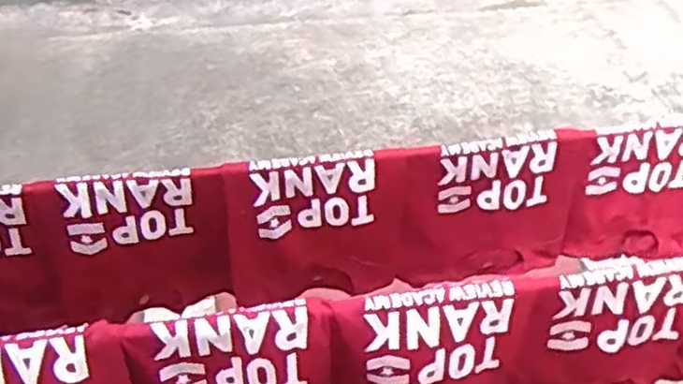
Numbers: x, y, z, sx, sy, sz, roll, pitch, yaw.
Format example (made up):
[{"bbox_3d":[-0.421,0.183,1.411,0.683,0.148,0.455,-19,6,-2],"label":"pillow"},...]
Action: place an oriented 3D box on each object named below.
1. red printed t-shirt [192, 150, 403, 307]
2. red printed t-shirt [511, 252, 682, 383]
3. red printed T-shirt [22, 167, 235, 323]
[{"bbox_3d":[-0.052,0.079,1.477,0.350,0.356,0.037,-3,43,-11],"label":"red printed t-shirt"},{"bbox_3d":[0.448,0.251,1.250,0.317,0.328,0.072,0,42,-8],"label":"red printed t-shirt"},{"bbox_3d":[-0.390,0.107,1.410,0.340,0.348,0.030,-6,43,-14],"label":"red printed T-shirt"}]

